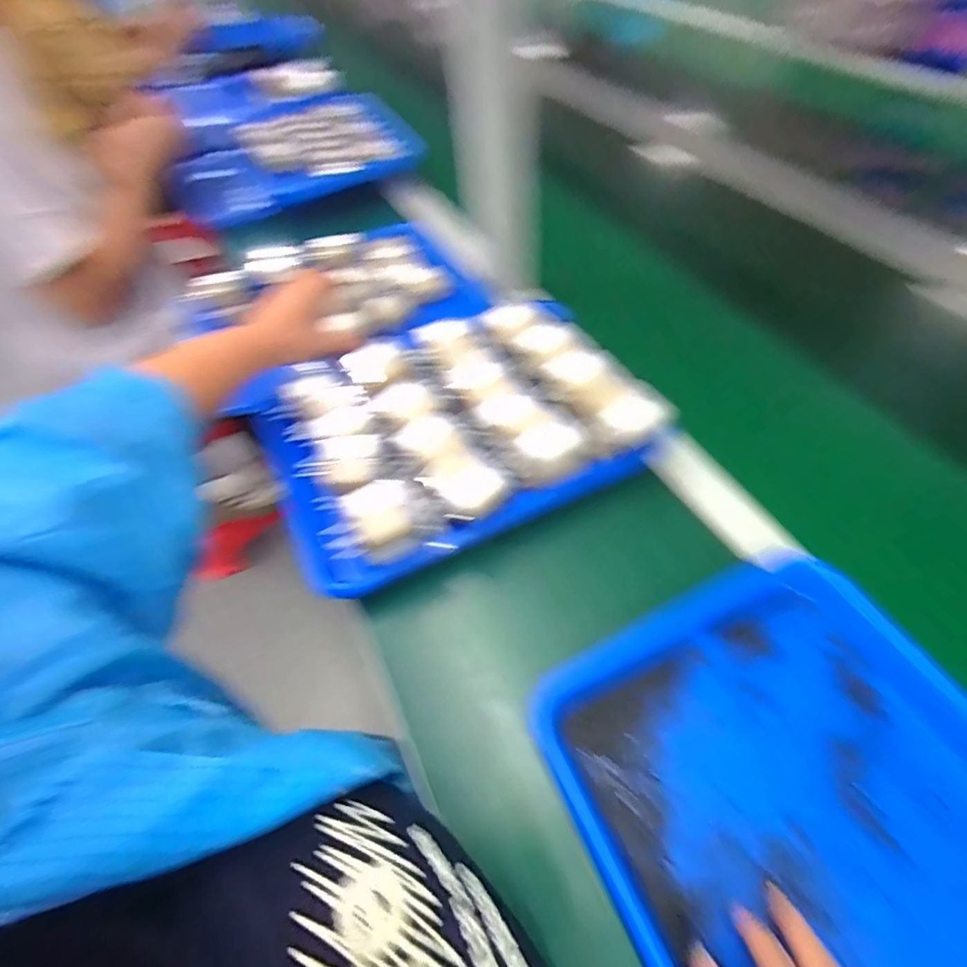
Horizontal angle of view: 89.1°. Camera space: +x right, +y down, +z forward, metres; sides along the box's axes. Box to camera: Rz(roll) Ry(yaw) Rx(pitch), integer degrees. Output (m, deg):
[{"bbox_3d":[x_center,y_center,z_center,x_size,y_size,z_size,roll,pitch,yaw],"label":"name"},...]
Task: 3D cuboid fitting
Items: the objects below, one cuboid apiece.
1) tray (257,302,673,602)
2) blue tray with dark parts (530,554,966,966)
[{"bbox_3d":[-0.030,-0.059,0.440,0.312,0.057,0.222,-23,56,-10],"label":"tray"},{"bbox_3d":[0.207,0.218,0.276,0.247,0.042,0.329,-26,56,-8],"label":"blue tray with dark parts"}]

